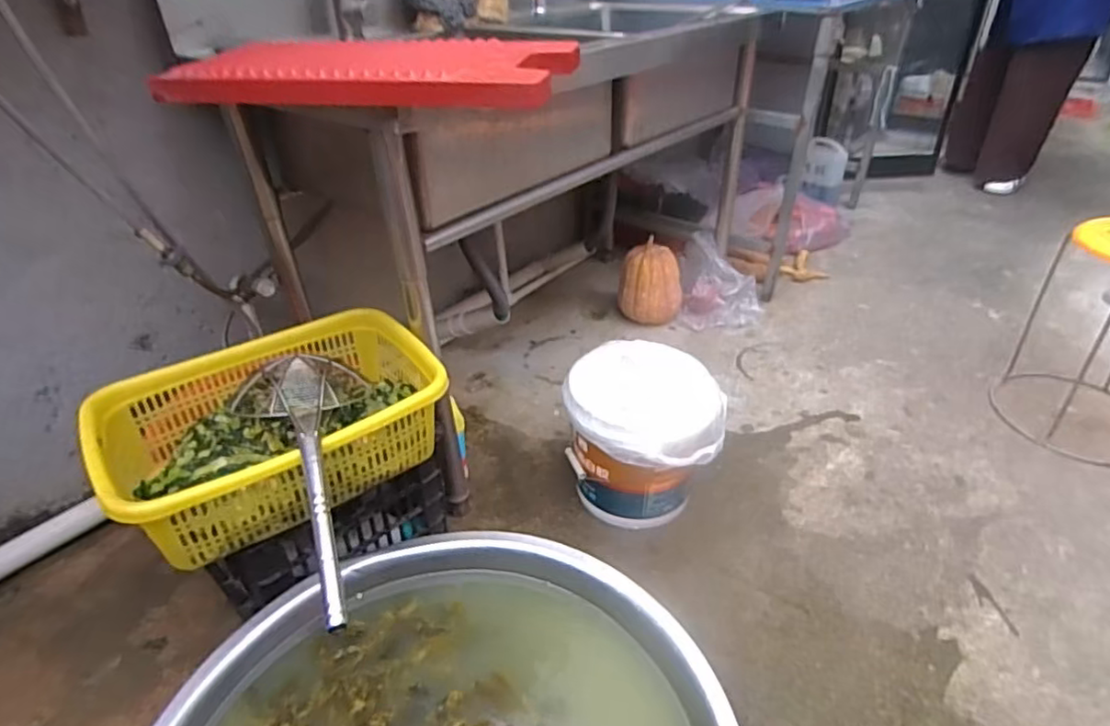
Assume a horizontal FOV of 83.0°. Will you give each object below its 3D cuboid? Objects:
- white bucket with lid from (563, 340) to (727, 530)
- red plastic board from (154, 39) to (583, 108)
[{"bbox_3d":[0.168,0.147,1.190,0.269,0.259,0.256,-1,35,1],"label":"white bucket with lid"},{"bbox_3d":[-0.230,-0.364,0.793,0.497,0.049,0.176,6,33,9],"label":"red plastic board"}]

